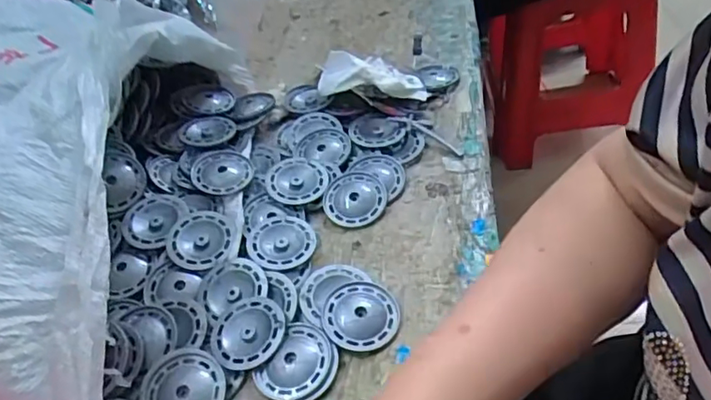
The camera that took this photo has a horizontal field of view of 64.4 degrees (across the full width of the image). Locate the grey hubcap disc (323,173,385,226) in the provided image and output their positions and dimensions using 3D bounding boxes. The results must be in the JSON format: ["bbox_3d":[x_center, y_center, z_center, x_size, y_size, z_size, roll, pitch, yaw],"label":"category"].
[{"bbox_3d":[-0.001,-0.001,0.511,0.055,0.012,0.053,-6,45,-1],"label":"grey hubcap disc"}]

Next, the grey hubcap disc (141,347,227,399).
[{"bbox_3d":[-0.121,0.134,0.396,0.057,0.014,0.057,-8,43,8],"label":"grey hubcap disc"}]

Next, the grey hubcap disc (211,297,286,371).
[{"bbox_3d":[-0.080,0.096,0.418,0.055,0.007,0.055,-8,43,8],"label":"grey hubcap disc"}]

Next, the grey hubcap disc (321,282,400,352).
[{"bbox_3d":[0.004,0.085,0.419,0.055,0.008,0.053,-3,45,3],"label":"grey hubcap disc"}]

